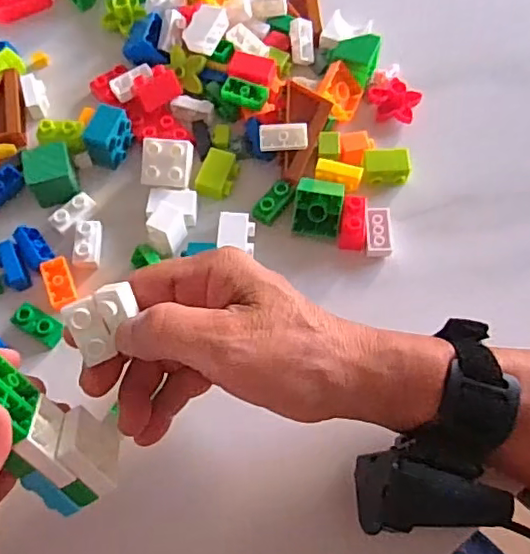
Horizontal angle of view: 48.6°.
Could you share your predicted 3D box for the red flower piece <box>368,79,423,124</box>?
[{"bbox_3d":[0.095,-0.131,0.437,0.037,0.030,0.009,14,23,12],"label":"red flower piece"}]

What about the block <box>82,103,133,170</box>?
[{"bbox_3d":[-0.109,-0.098,0.415,0.022,0.034,0.036,16,67,7],"label":"block"}]

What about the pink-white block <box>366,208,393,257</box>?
[{"bbox_3d":[0.076,-0.028,0.396,0.017,0.013,0.035,4,66,2],"label":"pink-white block"}]

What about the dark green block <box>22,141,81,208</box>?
[{"bbox_3d":[-0.146,-0.071,0.402,0.031,0.028,0.031,-20,68,-8],"label":"dark green block"}]

